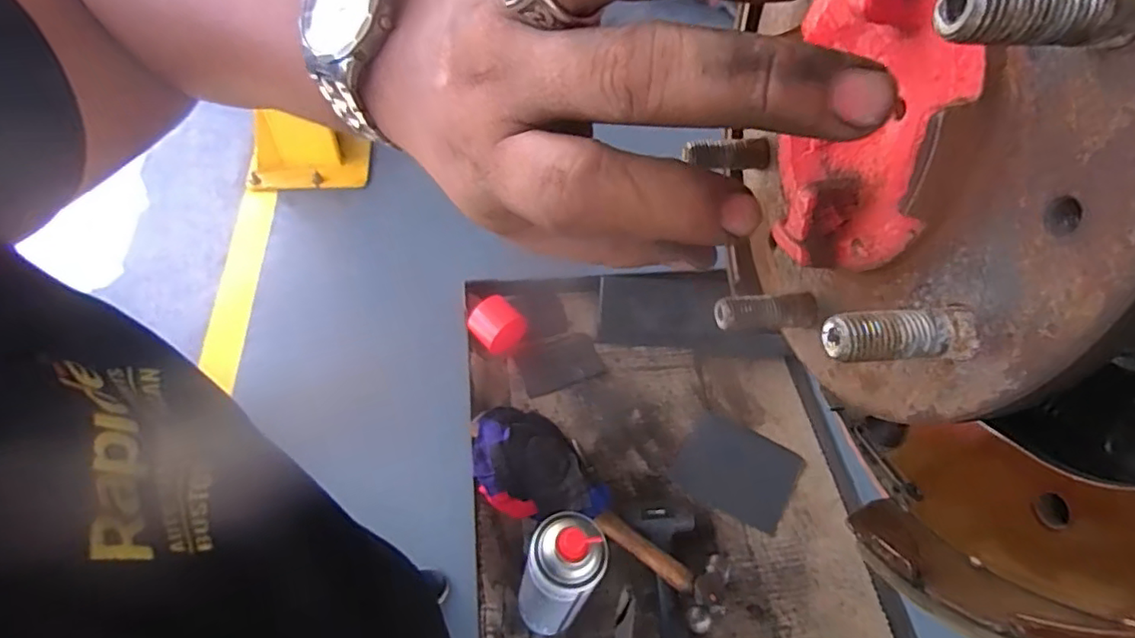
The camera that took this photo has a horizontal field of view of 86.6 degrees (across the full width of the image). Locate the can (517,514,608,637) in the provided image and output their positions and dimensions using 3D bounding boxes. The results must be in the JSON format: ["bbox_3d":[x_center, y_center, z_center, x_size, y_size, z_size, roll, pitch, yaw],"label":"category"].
[{"bbox_3d":[-0.008,0.240,0.562,0.061,0.190,0.074,36,60,19],"label":"can"}]

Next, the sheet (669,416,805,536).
[{"bbox_3d":[0.213,0.193,0.766,0.140,0.006,0.125,28,56,20],"label":"sheet"}]

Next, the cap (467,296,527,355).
[{"bbox_3d":[-0.097,0.010,0.814,0.070,0.057,0.060,36,59,18],"label":"cap"}]

